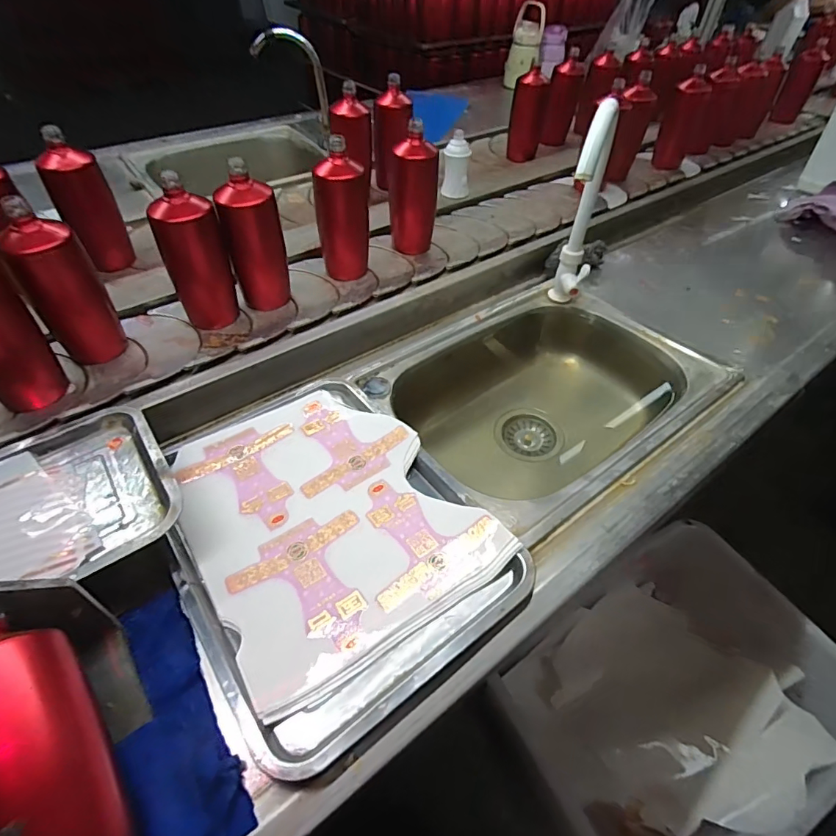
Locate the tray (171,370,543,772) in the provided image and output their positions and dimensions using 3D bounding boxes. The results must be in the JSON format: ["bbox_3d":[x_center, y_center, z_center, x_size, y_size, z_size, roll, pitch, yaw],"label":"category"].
[{"bbox_3d":[-0.101,0.103,0.497,0.277,0.020,0.371,-29,53,-23],"label":"tray"}]

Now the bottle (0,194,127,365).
[{"bbox_3d":[-0.436,-0.159,0.601,0.074,0.194,0.067,-27,57,-26],"label":"bottle"}]

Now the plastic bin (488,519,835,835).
[{"bbox_3d":[0.437,0.507,0.860,0.525,0.226,0.400,-19,54,-21],"label":"plastic bin"}]

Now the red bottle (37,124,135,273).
[{"bbox_3d":[-0.519,-0.325,0.751,0.080,0.191,0.065,-23,55,-24],"label":"red bottle"}]

